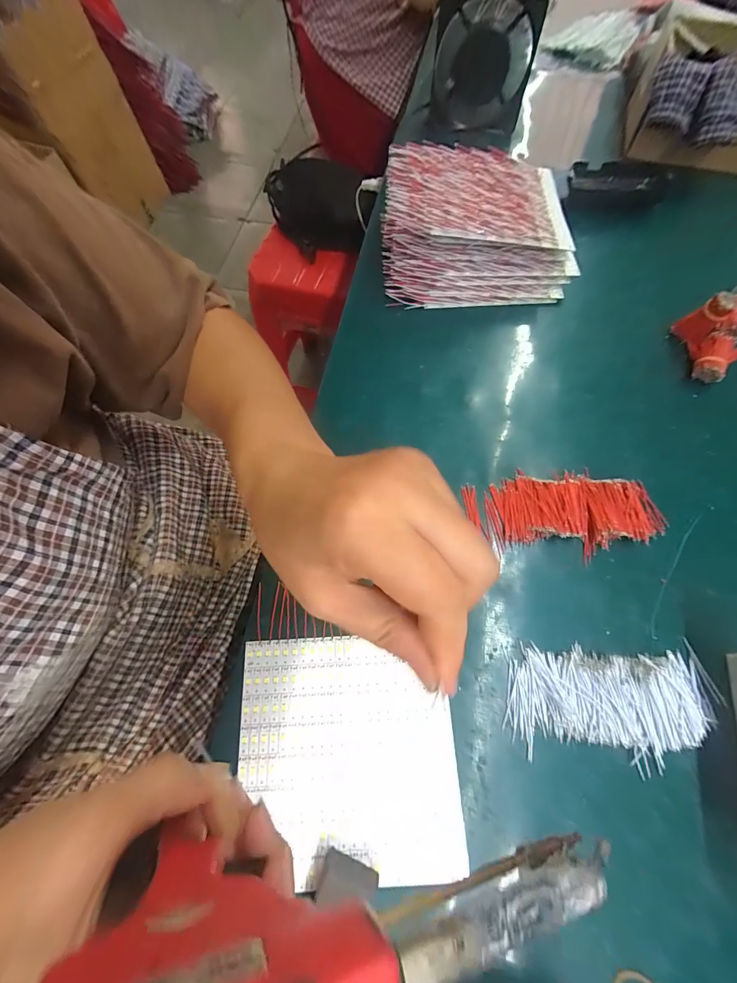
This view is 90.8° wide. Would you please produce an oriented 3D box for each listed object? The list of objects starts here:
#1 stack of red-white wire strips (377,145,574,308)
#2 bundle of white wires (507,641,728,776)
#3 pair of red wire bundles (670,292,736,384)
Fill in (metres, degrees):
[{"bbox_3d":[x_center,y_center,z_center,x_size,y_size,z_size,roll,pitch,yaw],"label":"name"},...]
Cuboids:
[{"bbox_3d":[0.115,-0.283,0.394,0.198,0.078,0.157,-2,68,-1],"label":"stack of red-white wire strips"},{"bbox_3d":[0.165,0.142,0.242,0.138,0.019,0.068,3,68,1],"label":"bundle of white wires"},{"bbox_3d":[0.315,-0.140,0.335,0.049,0.052,0.060,-40,73,-15],"label":"pair of red wire bundles"}]

